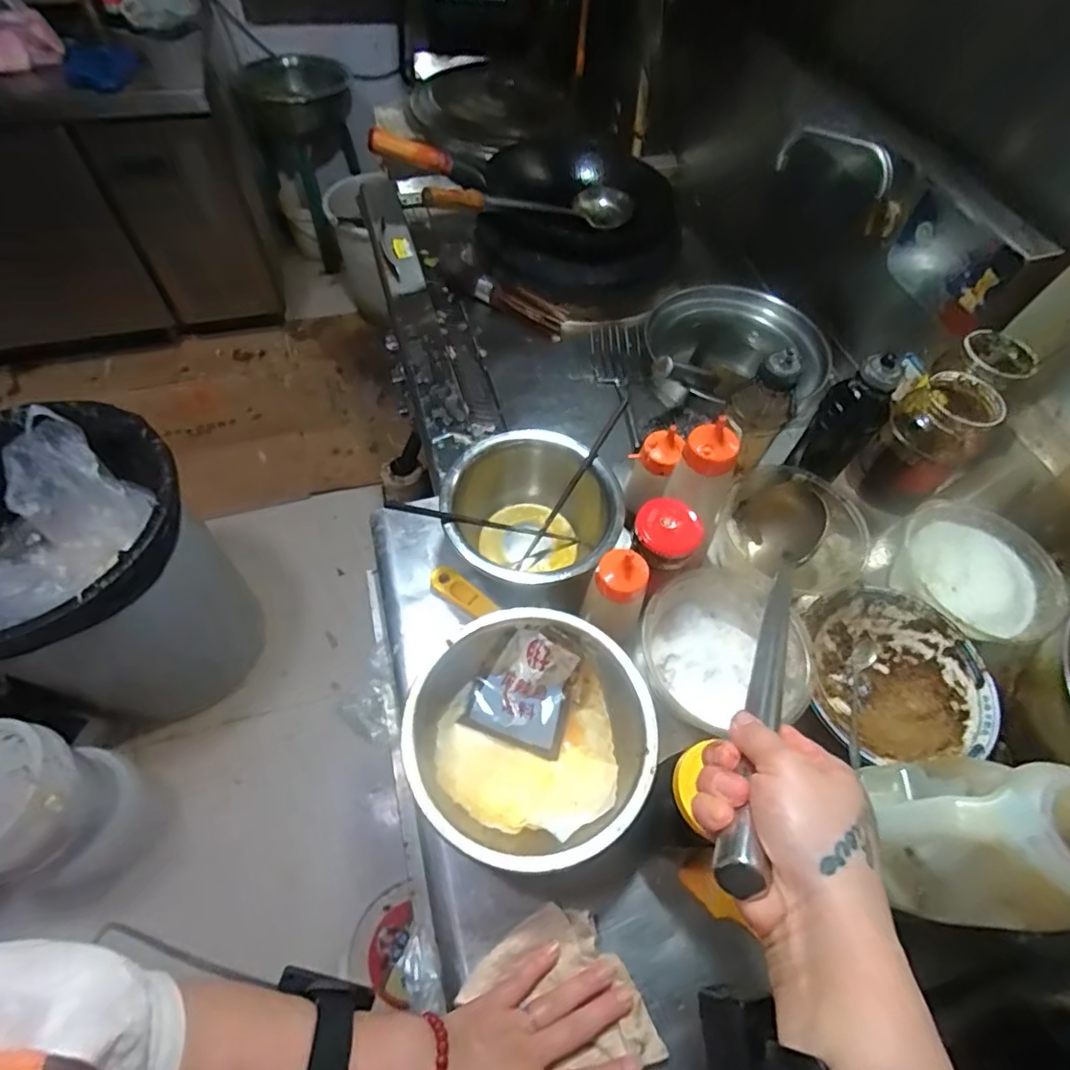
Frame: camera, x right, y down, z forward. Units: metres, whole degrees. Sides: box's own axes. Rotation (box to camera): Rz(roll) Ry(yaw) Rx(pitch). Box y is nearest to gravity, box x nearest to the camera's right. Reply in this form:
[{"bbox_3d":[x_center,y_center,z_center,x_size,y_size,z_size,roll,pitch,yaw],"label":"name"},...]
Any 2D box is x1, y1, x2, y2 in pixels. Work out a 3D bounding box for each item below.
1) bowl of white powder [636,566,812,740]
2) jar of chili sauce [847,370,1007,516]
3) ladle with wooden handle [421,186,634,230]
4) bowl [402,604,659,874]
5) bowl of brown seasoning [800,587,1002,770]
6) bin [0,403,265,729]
[{"bbox_3d":[0.187,0.115,0.572,0.148,0.071,0.142,2,58,-3],"label":"bowl of white powder"},{"bbox_3d":[0.486,-0.111,0.696,0.095,0.155,0.099,2,58,-3],"label":"jar of chili sauce"},{"bbox_3d":[-0.005,-0.584,0.974,0.090,0.071,0.518,41,44,19],"label":"ladle with wooden handle"},{"bbox_3d":[-0.005,0.186,0.517,0.206,0.088,0.211,2,58,-3],"label":"bowl"},{"bbox_3d":[0.363,0.145,0.575,0.177,0.051,0.169,2,58,-3],"label":"bowl of brown seasoning"},{"bbox_3d":[-0.924,0.120,1.192,0.527,0.631,0.495,2,58,-3],"label":"bin"}]

